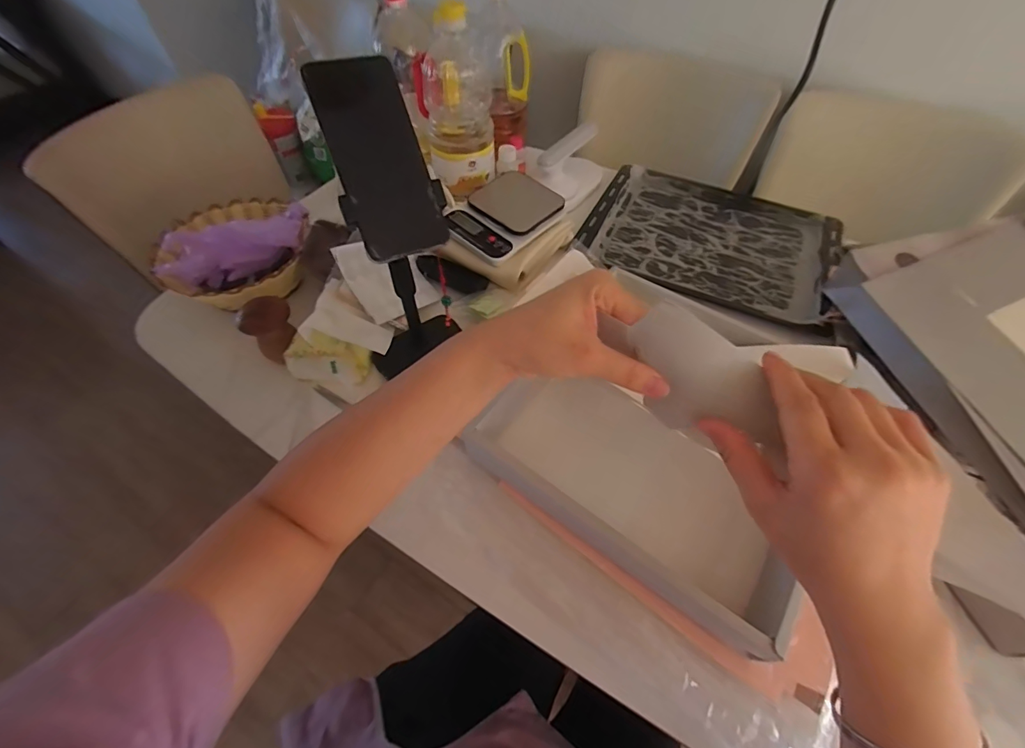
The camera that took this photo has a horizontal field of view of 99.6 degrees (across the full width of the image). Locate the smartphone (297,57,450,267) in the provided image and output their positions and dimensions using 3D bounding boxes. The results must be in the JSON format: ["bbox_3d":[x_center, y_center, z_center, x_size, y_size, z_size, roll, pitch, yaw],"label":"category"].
[{"bbox_3d":[-0.114,-0.182,0.376,0.076,0.157,0.012,-23,15,-16],"label":"smartphone"}]

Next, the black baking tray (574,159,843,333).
[{"bbox_3d":[0.336,-0.238,0.745,0.392,0.032,0.310,22,56,15],"label":"black baking tray"}]

